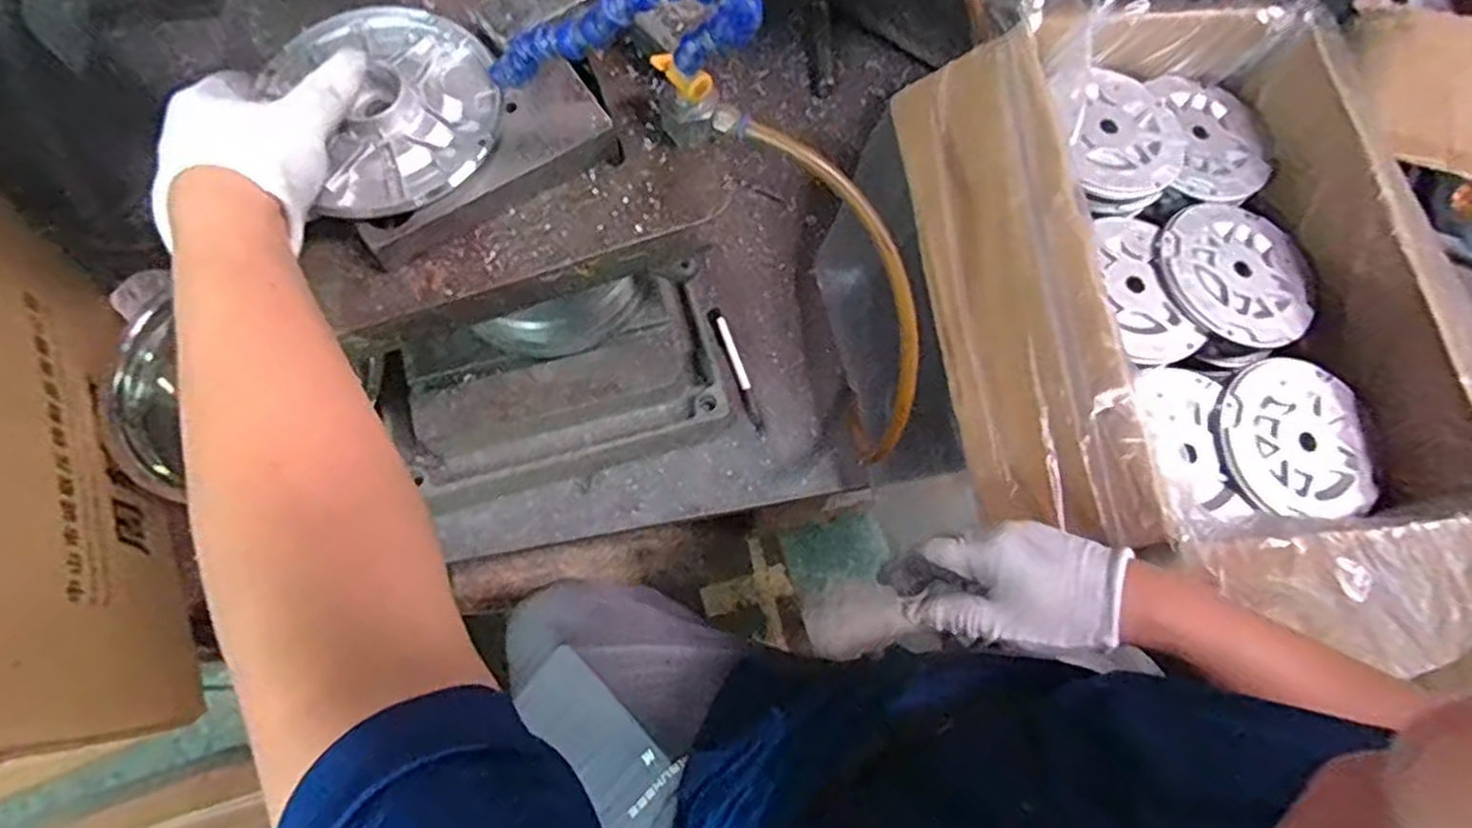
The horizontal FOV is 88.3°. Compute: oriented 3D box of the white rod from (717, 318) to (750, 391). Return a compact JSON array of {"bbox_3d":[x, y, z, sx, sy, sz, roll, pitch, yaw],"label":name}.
[{"bbox_3d":[-0.002,-0.061,0.757,0.009,0.011,0.079,-18,72,-9],"label":"white rod"}]

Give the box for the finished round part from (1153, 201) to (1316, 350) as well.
[{"bbox_3d":[0.423,-0.119,0.637,0.129,0.009,0.131,-8,71,-5],"label":"finished round part"}]

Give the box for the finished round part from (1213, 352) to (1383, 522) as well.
[{"bbox_3d":[0.437,0.018,0.589,0.123,0.009,0.124,4,70,-1],"label":"finished round part"}]

